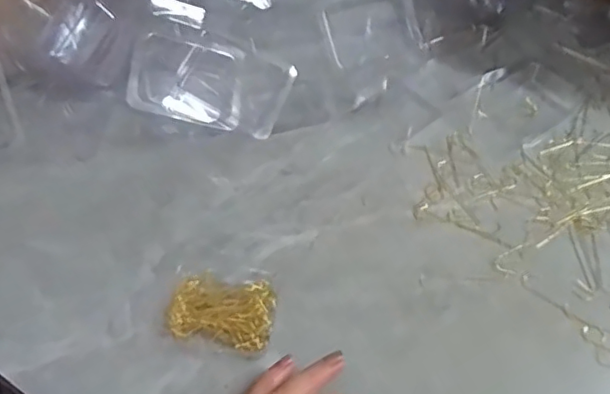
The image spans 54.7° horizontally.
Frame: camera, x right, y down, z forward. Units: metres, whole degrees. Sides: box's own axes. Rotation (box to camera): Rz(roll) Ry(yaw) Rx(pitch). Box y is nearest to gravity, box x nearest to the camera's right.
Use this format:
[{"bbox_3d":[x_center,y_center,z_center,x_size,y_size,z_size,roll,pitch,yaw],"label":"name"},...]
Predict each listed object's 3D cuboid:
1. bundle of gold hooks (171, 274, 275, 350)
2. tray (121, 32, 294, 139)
[{"bbox_3d":[-0.055,0.076,0.400,0.070,0.025,0.044,10,54,9],"label":"bundle of gold hooks"},{"bbox_3d":[-0.088,-0.103,0.527,0.142,0.037,0.087,11,54,10],"label":"tray"}]

